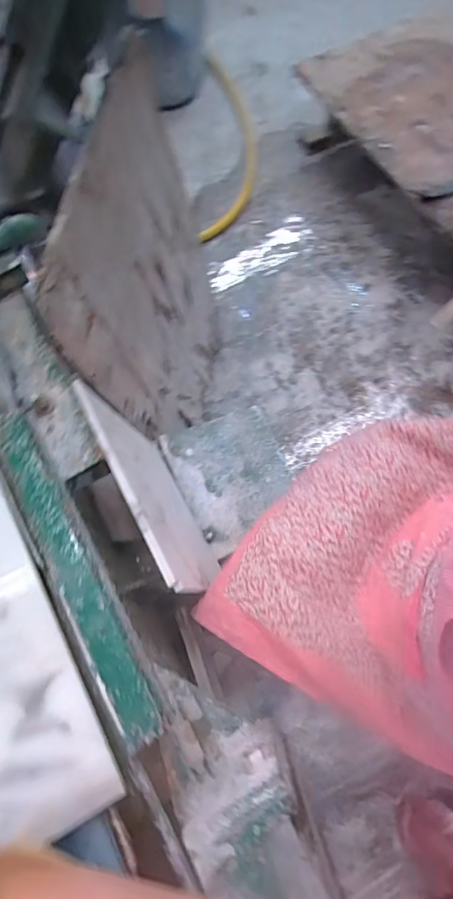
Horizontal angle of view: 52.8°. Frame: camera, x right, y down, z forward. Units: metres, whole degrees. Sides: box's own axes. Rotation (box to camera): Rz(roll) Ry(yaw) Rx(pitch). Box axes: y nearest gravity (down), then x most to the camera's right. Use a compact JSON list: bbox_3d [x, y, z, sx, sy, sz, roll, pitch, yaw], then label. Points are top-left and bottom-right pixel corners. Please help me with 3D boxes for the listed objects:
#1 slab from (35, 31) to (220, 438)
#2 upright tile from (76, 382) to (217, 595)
[{"bbox_3d":[-0.122,-0.303,0.948,0.030,0.725,0.517,8,77,14],"label":"slab"},{"bbox_3d":[-0.110,0.059,0.695,0.018,0.308,0.342,-31,69,1],"label":"upright tile"}]

